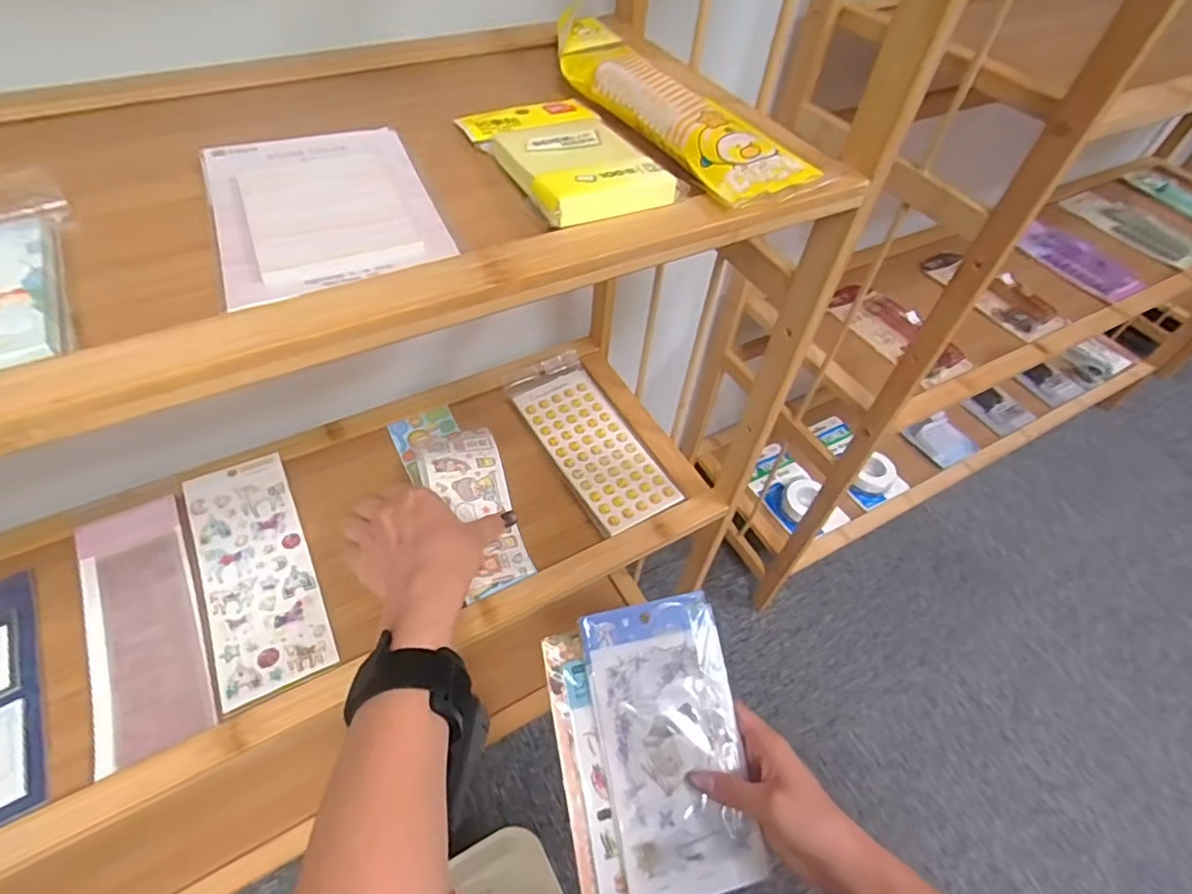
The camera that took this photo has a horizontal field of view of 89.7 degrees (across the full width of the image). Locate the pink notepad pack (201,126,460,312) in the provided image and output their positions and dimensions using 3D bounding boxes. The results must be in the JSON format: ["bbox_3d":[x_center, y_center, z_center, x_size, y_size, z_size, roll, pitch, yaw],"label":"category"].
[{"bbox_3d":[-0.108,-0.097,0.240,0.080,0.005,0.104,-18,55,-19],"label":"pink notepad pack"}]

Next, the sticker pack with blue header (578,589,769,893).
[{"bbox_3d":[0.057,0.215,0.436,0.102,0.007,0.197,-9,76,-11],"label":"sticker pack with blue header"}]

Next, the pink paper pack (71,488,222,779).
[{"bbox_3d":[-0.302,0.115,0.398,0.064,0.004,0.178,-22,59,-21],"label":"pink paper pack"}]

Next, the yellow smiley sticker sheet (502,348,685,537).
[{"bbox_3d":[-0.007,-0.011,0.520,0.073,0.005,0.187,-23,57,-23],"label":"yellow smiley sticker sheet"}]

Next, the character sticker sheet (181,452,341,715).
[{"bbox_3d":[-0.242,0.087,0.428,0.070,0.007,0.183,-20,59,-22],"label":"character sticker sheet"}]

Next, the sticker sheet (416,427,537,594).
[{"bbox_3d":[-0.093,0.042,0.468,0.063,0.020,0.141,-19,62,-20],"label":"sticker sheet"}]

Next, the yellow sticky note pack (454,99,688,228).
[{"bbox_3d":[-0.015,-0.133,0.266,0.064,0.013,0.112,-20,56,-21],"label":"yellow sticky note pack"}]

